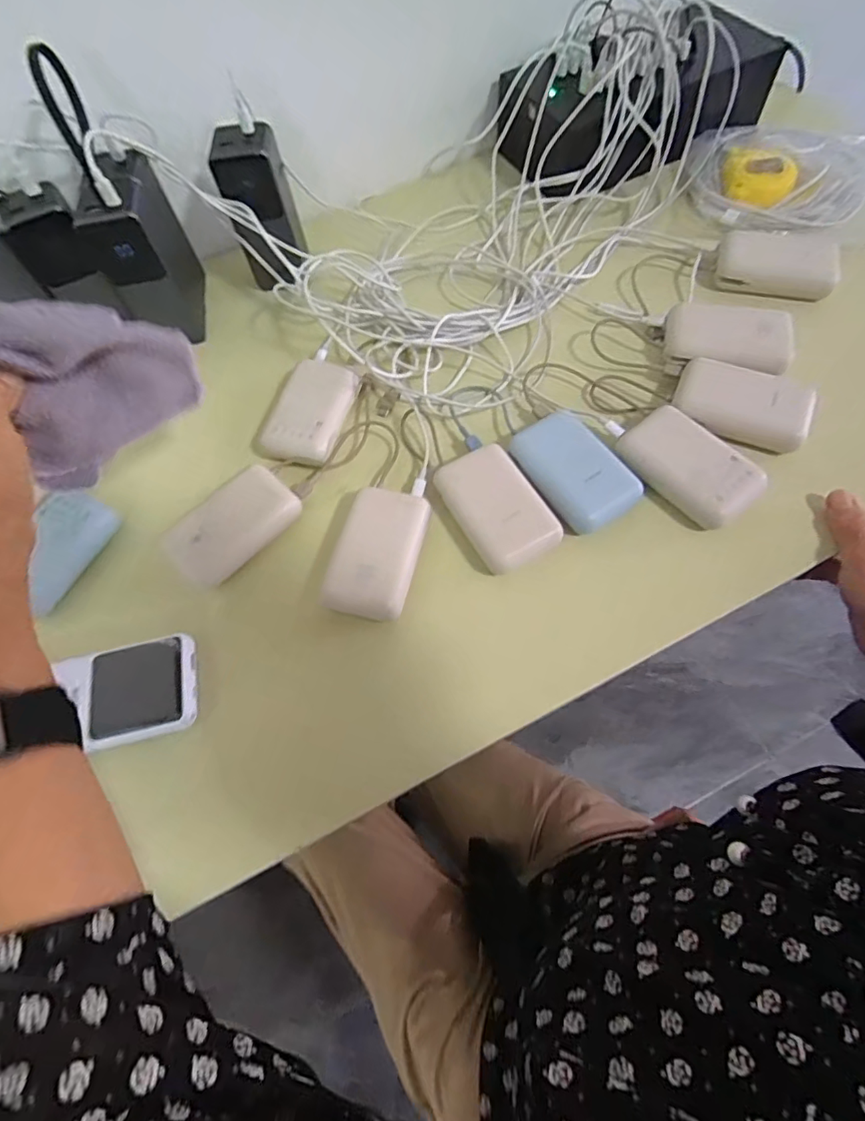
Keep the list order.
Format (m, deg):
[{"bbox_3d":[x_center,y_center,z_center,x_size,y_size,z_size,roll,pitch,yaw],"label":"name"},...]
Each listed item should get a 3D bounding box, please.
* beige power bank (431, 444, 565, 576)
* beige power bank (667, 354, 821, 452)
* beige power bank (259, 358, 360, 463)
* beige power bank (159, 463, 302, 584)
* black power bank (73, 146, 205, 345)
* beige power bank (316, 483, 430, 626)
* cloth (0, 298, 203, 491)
[{"bbox_3d":[0.051,-0.040,0.417,0.066,0.027,0.103,-29,67,-10],"label":"beige power bank"},{"bbox_3d":[0.256,-0.130,0.440,0.101,0.025,0.067,22,68,12],"label":"beige power bank"},{"bbox_3d":[-0.108,-0.132,0.473,0.068,0.022,0.099,18,67,11],"label":"beige power bank"},{"bbox_3d":[-0.158,-0.027,0.422,0.102,0.032,0.051,-43,70,-15],"label":"beige power bank"},{"bbox_3d":[-0.272,-0.288,0.498,0.061,0.134,0.097,-8,65,-1],"label":"black power bank"},{"bbox_3d":[-0.040,-0.006,0.404,0.060,0.032,0.101,14,67,9],"label":"beige power bank"},{"bbox_3d":[-0.199,-0.105,0.310,0.115,0.109,0.021,-40,70,-15],"label":"cloth"}]

